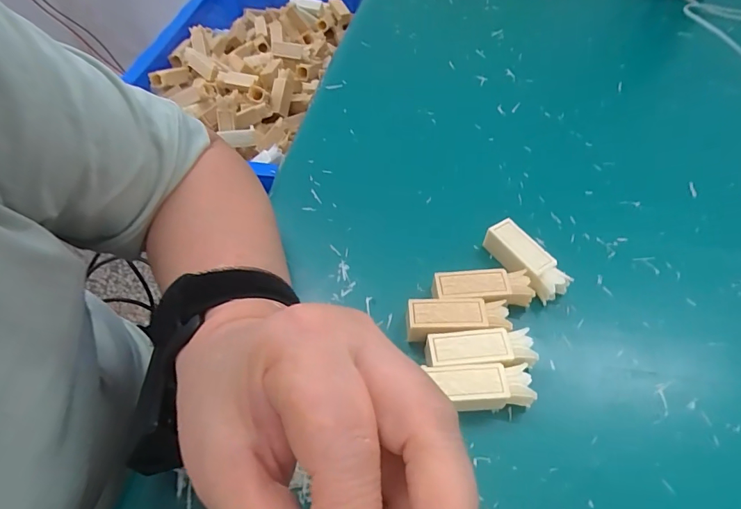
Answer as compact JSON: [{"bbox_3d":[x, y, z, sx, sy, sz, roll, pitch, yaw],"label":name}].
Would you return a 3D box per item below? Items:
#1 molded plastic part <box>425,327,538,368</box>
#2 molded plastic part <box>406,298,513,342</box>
[{"bbox_3d":[0.063,0.058,0.255,0.061,0.021,0.022,-2,52,-1],"label":"molded plastic part"},{"bbox_3d":[0.053,0.041,0.269,0.060,0.017,0.023,-3,52,-1],"label":"molded plastic part"}]

